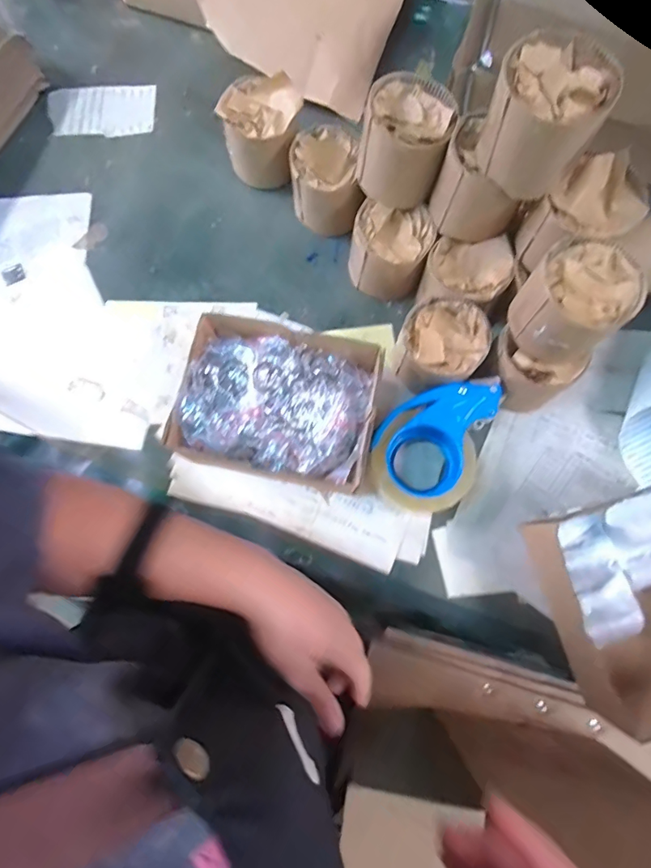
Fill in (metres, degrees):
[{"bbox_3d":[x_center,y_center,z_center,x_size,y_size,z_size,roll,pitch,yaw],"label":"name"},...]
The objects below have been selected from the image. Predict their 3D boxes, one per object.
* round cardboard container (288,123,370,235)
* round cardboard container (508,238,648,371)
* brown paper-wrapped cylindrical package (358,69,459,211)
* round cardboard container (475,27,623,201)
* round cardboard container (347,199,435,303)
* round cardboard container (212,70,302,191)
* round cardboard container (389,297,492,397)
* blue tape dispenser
[{"bbox_3d":[0.001,-0.306,0.572,0.079,0.085,0.104,-7,77,0],"label":"round cardboard container"},{"bbox_3d":[0.240,-0.124,0.453,0.093,0.084,0.087,0,77,1],"label":"round cardboard container"},{"bbox_3d":[0.087,-0.307,0.498,0.086,0.087,0.093,0,77,1],"label":"brown paper-wrapped cylindrical package"},{"bbox_3d":[0.187,-0.273,0.402,0.088,0.085,0.083,0,77,1],"label":"round cardboard container"},{"bbox_3d":[0.077,-0.215,0.553,0.086,0.083,0.079,0,77,1],"label":"round cardboard container"},{"bbox_3d":[-0.078,-0.375,0.586,0.091,0.089,0.087,0,77,1],"label":"round cardboard container"},{"bbox_3d":[0.128,-0.095,0.520,0.088,0.071,0.096,0,77,1],"label":"round cardboard container"},{"bbox_3d":[0.124,0.008,0.511,0.107,0.058,0.161,42,81,10],"label":"blue tape dispenser"}]

